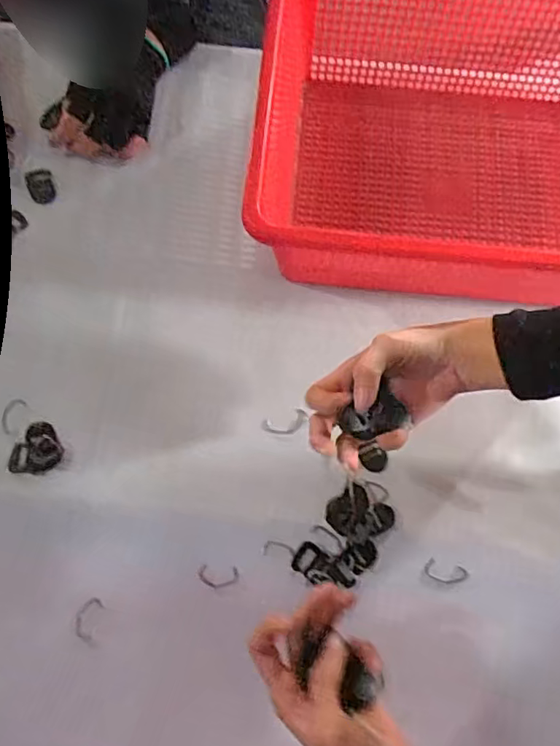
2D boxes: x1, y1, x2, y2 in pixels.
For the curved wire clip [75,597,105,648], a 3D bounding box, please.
[{"bbox_3d":[-0.153,0.197,0.445,0.020,0.004,0.035,10,72,2],"label":"curved wire clip"}]

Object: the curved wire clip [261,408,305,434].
[{"bbox_3d":[0.004,0.045,0.495,0.040,0.005,0.020,-18,73,-7],"label":"curved wire clip"}]

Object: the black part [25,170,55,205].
[{"bbox_3d":[-0.243,-0.189,0.567,0.026,0.004,0.043,-18,73,-7],"label":"black part"}]

